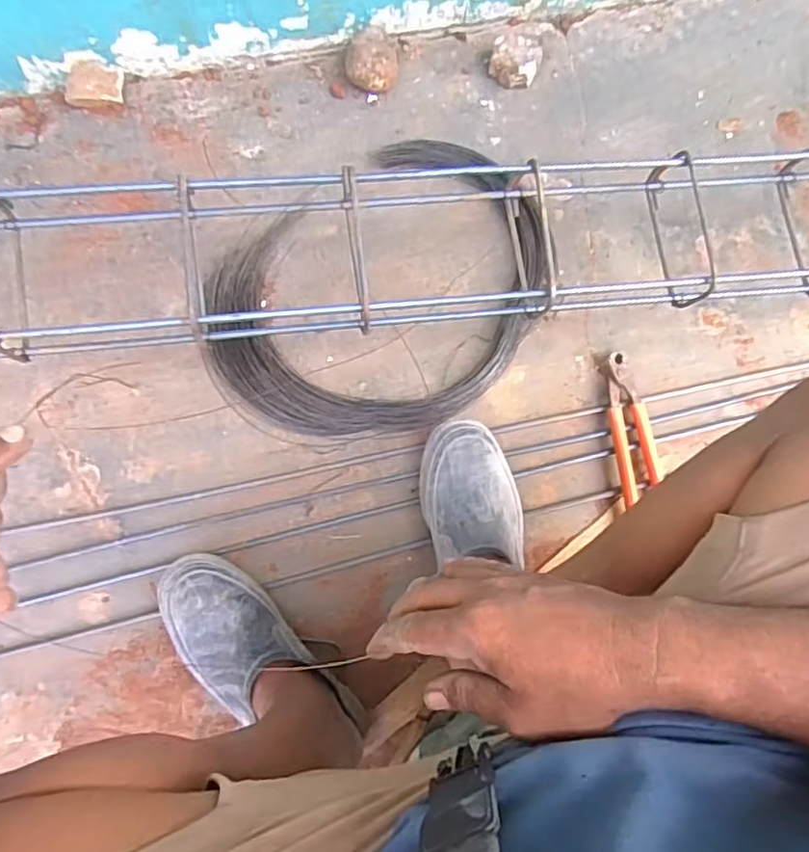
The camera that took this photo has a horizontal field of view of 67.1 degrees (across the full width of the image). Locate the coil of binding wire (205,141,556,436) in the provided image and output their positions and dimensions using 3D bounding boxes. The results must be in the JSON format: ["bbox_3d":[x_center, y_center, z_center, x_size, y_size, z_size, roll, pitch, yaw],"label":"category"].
[{"bbox_3d":[-0.015,-0.168,0.754,0.450,0.035,0.330,-35,82,-6],"label":"coil of binding wire"}]

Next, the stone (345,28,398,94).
[{"bbox_3d":[-0.042,-0.466,0.777,0.067,0.056,0.078,-1,82,-2],"label":"stone"}]

